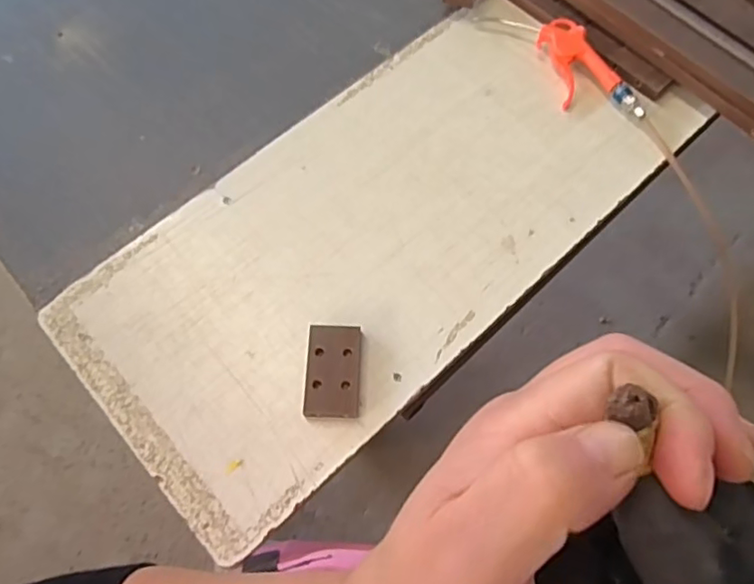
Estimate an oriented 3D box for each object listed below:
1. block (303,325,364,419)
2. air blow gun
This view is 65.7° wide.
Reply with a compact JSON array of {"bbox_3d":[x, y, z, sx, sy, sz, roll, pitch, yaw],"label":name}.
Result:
[{"bbox_3d":[-0.048,0.089,0.657,0.061,0.019,0.103,1,65,2],"label":"block"},{"bbox_3d":[0.267,-0.334,0.834,0.081,0.030,0.261,-28,68,-11],"label":"air blow gun"}]

